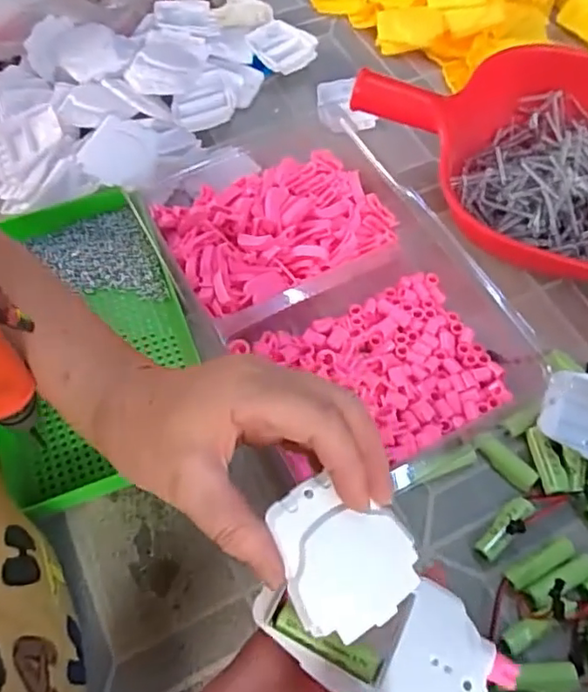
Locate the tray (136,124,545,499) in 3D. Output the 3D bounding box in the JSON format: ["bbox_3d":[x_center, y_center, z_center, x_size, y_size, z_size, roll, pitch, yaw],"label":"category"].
[{"bbox_3d":[0.022,-0.062,0.480,0.224,0.042,0.349,-29,67,-15],"label":"tray"}]

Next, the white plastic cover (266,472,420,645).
[{"bbox_3d":[0.023,0.092,0.261,0.058,0.004,0.067,-22,82,-15],"label":"white plastic cover"}]

